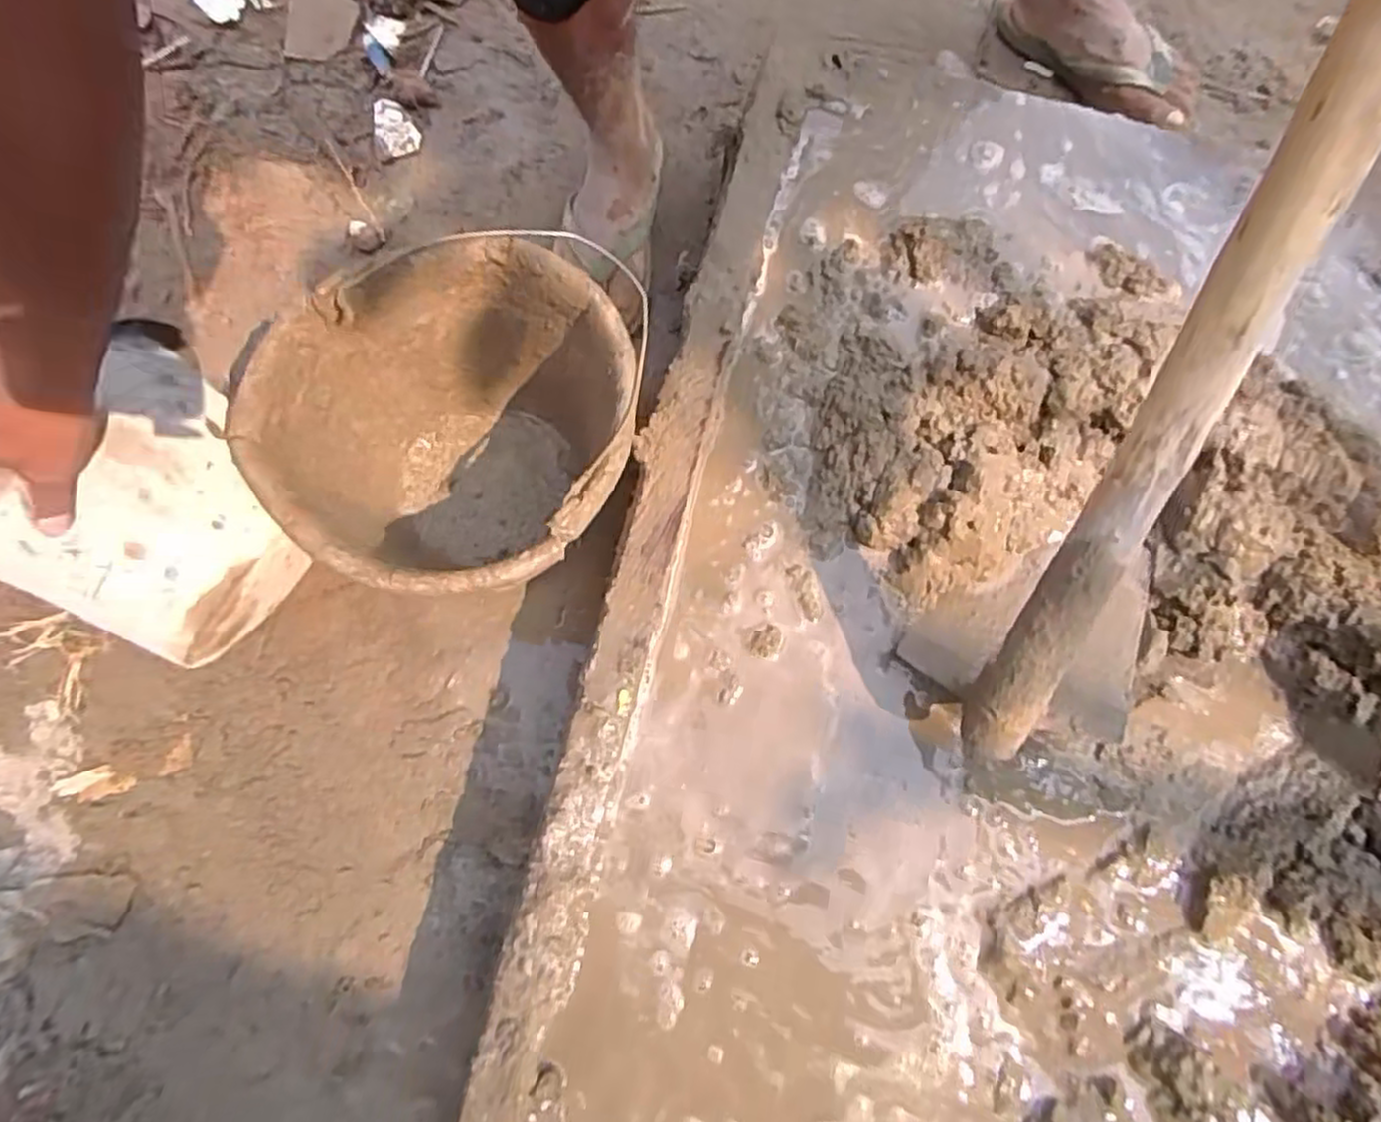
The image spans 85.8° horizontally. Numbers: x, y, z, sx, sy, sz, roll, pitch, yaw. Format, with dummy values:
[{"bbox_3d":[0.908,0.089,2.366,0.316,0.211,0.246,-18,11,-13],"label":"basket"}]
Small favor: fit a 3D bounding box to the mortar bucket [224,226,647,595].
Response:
[{"bbox_3d":[-0.191,-0.105,0.672,0.278,0.225,0.288,0,78,-1],"label":"mortar bucket"}]

